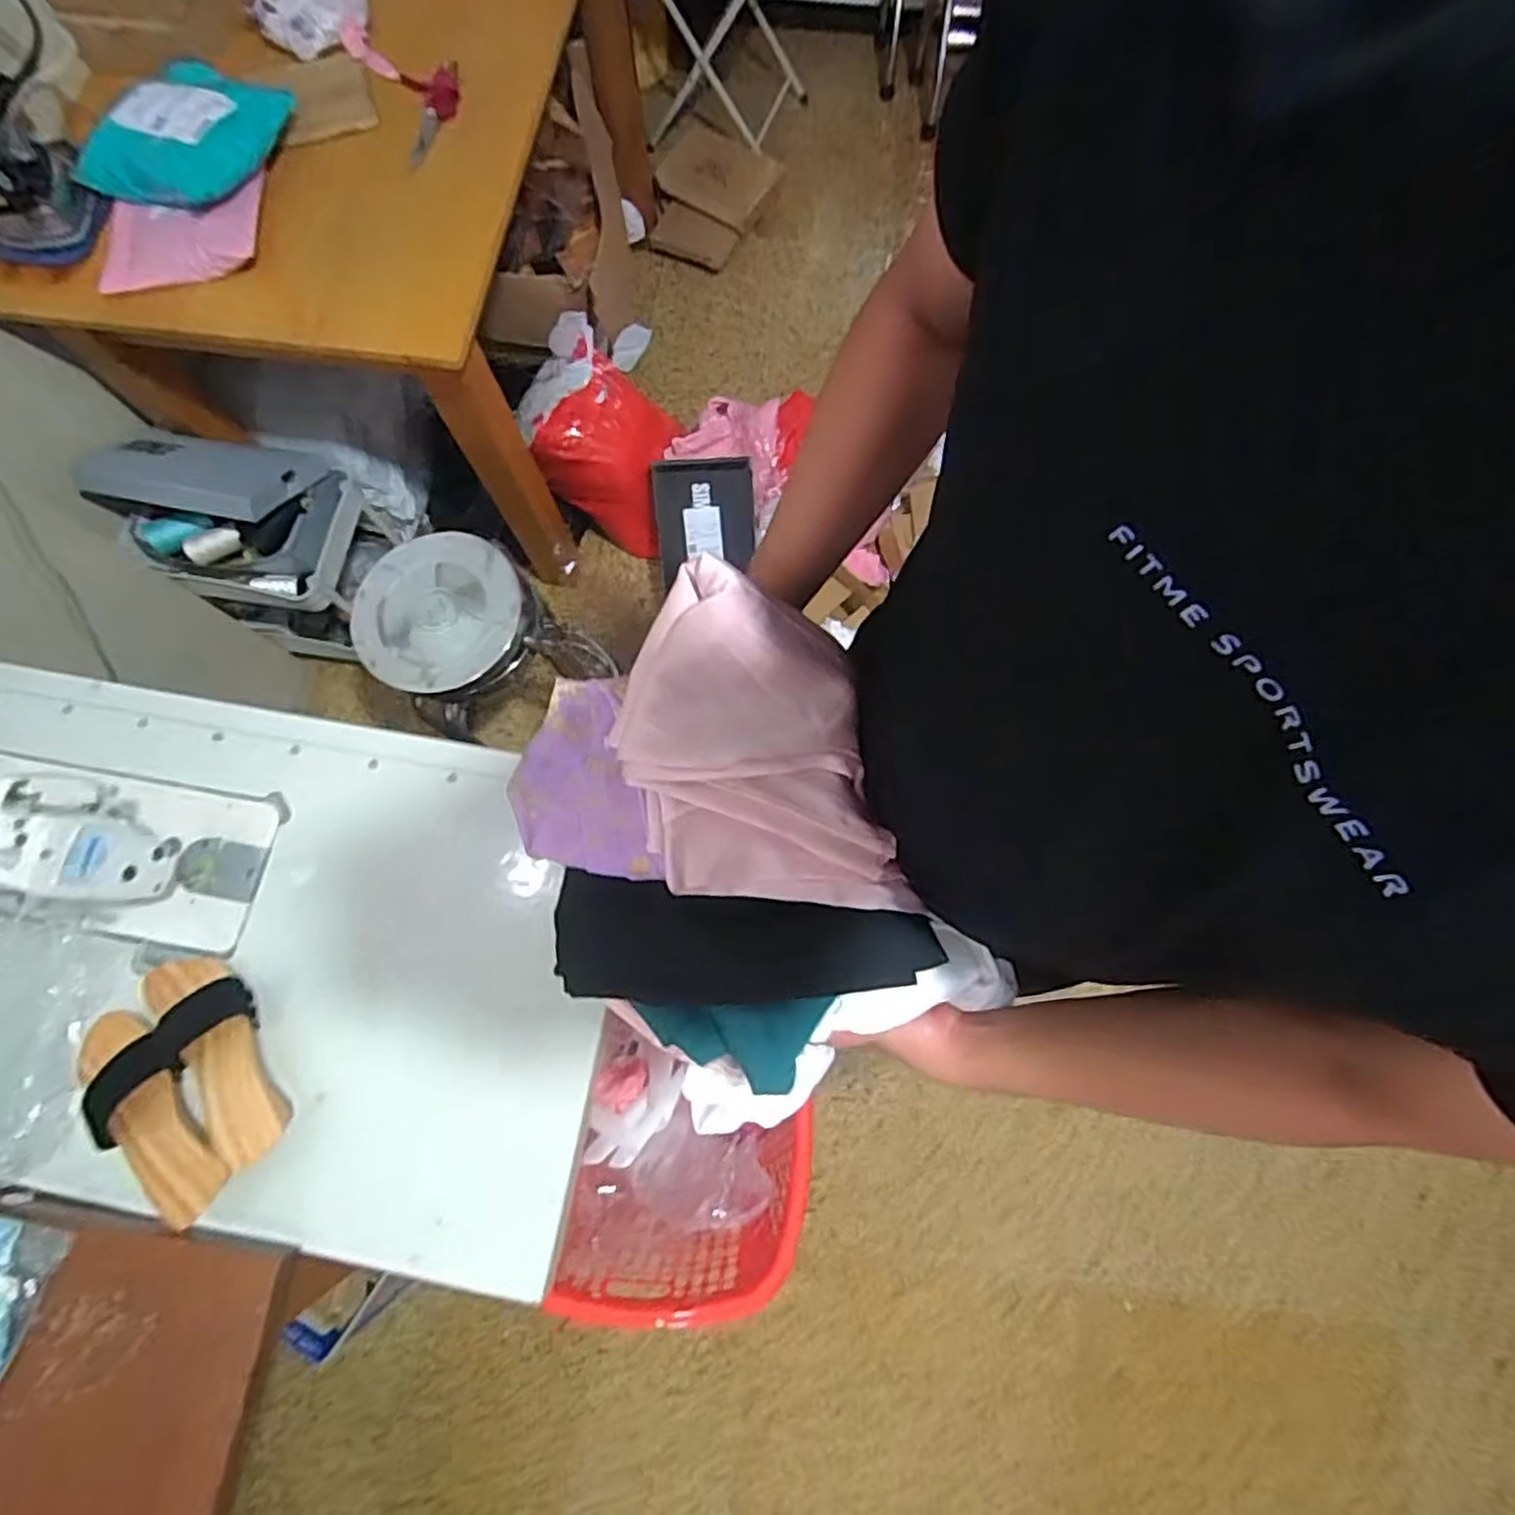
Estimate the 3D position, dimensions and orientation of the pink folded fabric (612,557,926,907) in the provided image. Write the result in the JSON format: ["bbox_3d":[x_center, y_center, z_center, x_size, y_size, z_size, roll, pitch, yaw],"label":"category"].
[{"bbox_3d":[-0.006,-0.011,0.491,0.161,0.100,0.246,-16,68,-3],"label":"pink folded fabric"}]

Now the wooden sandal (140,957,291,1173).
[{"bbox_3d":[-0.562,0.307,0.746,0.087,0.048,0.230,-35,78,-10],"label":"wooden sandal"}]

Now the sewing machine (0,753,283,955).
[{"bbox_3d":[-0.803,0.072,0.724,0.473,0.220,0.192,6,75,1],"label":"sewing machine"}]

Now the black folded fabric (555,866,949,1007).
[{"bbox_3d":[-0.009,0.125,0.483,0.252,0.026,0.079,3,68,1],"label":"black folded fabric"}]

